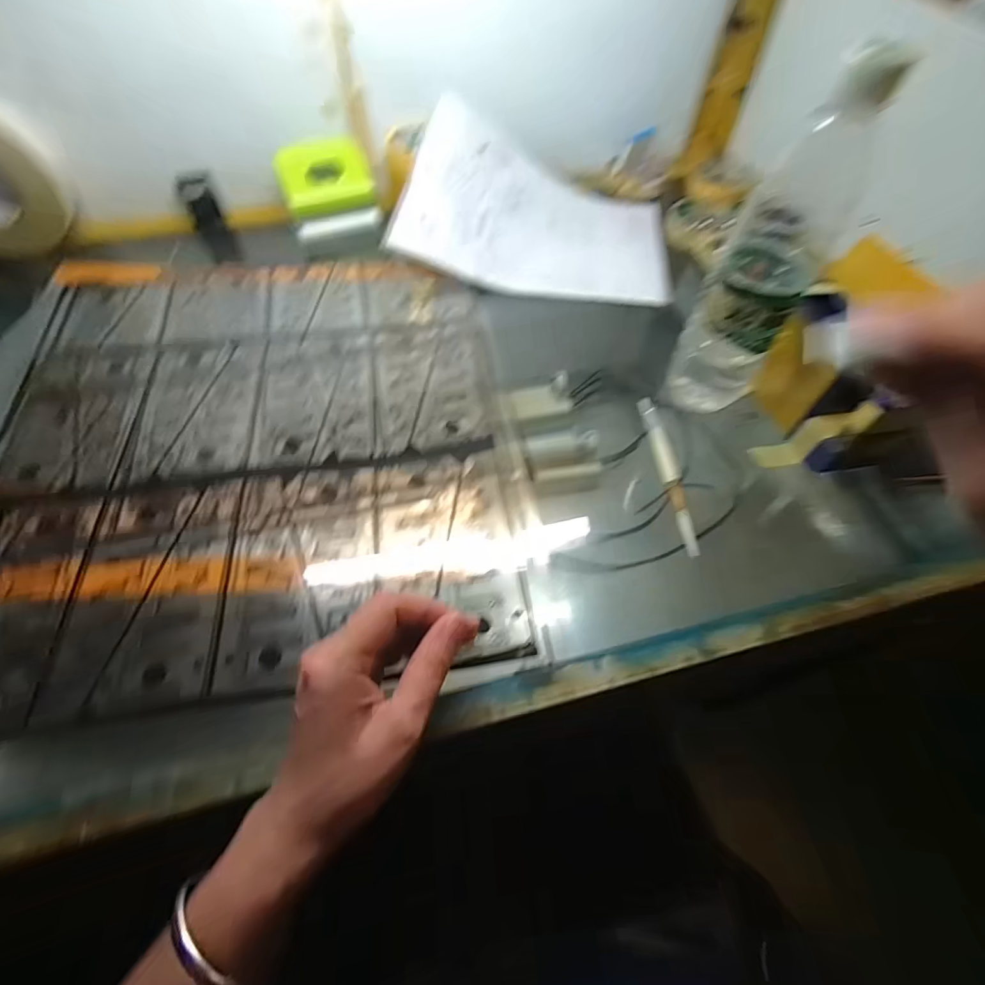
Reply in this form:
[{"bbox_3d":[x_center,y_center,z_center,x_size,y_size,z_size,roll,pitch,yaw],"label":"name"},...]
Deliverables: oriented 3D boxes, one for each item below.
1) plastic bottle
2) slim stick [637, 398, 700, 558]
[{"bbox_3d":[0.190,-0.153,0.326,0.068,0.223,0.068,30,61,18],"label":"plastic bottle"},{"bbox_3d":[0.136,-0.019,0.358,0.011,0.012,0.145,-3,57,-3],"label":"slim stick"}]

